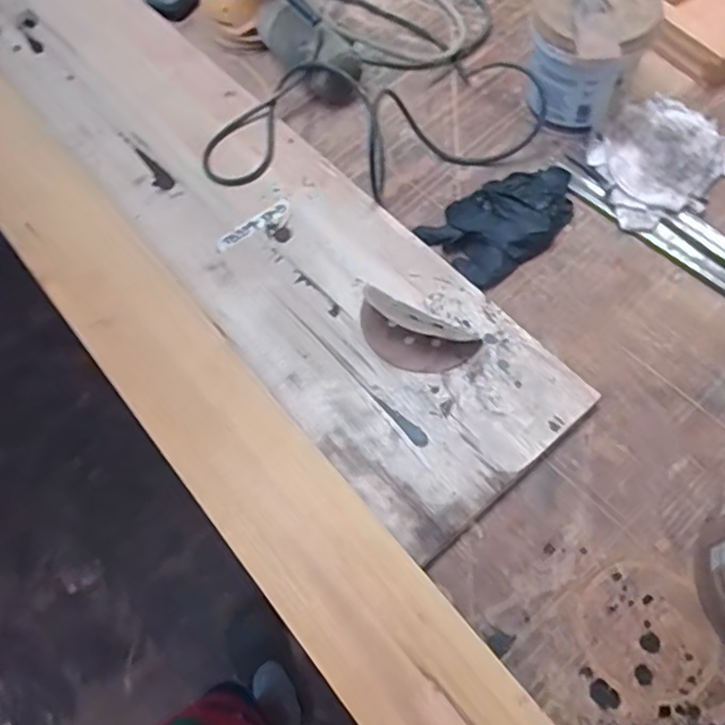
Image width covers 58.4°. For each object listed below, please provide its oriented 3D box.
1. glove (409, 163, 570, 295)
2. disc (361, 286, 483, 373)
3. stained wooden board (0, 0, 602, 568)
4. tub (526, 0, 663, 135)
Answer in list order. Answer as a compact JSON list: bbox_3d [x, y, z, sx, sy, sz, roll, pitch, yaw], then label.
[{"bbox_3d":[0.152,-0.155,0.668,0.163,0.034,0.100,-35,67,-13],"label":"glove"},{"bbox_3d":[0.042,-0.030,0.595,0.121,0.040,0.058,30,70,17],"label":"disc"},{"bbox_3d":[-0.183,-0.226,0.725,0.209,0.025,0.945,-38,68,-14],"label":"stained wooden board"},{"bbox_3d":[0.235,-0.312,0.689,0.106,0.134,0.137,13,66,10],"label":"tub"}]

